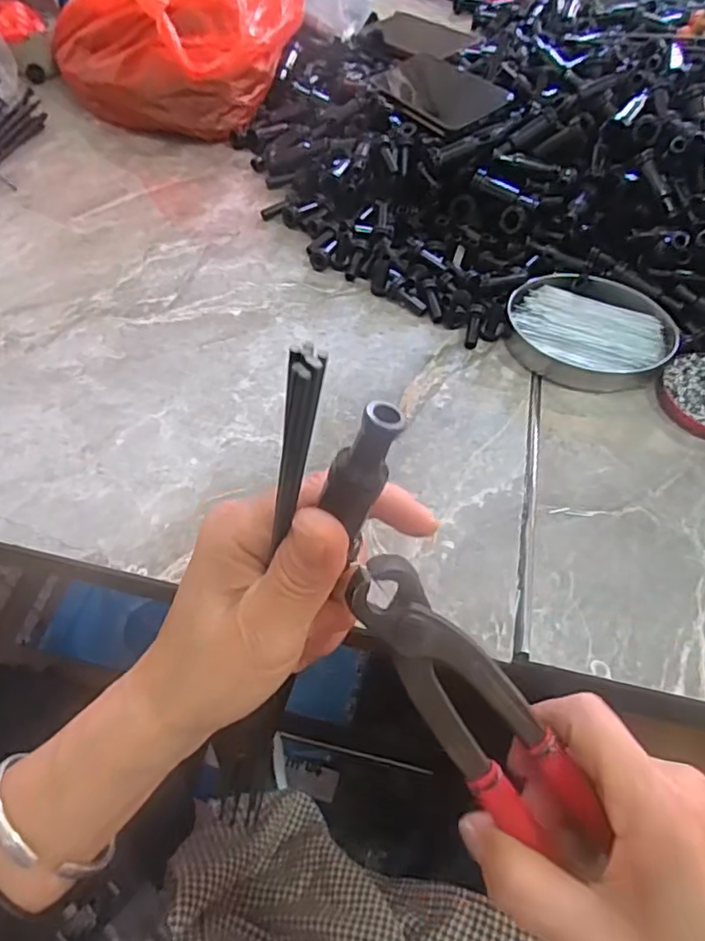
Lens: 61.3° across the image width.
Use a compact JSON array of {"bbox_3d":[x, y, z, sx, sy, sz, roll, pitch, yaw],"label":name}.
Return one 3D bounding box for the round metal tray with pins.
[{"bbox_3d":[0.200,-0.119,0.502,0.136,0.019,0.108,3,57,-2],"label":"round metal tray with pins"}]

